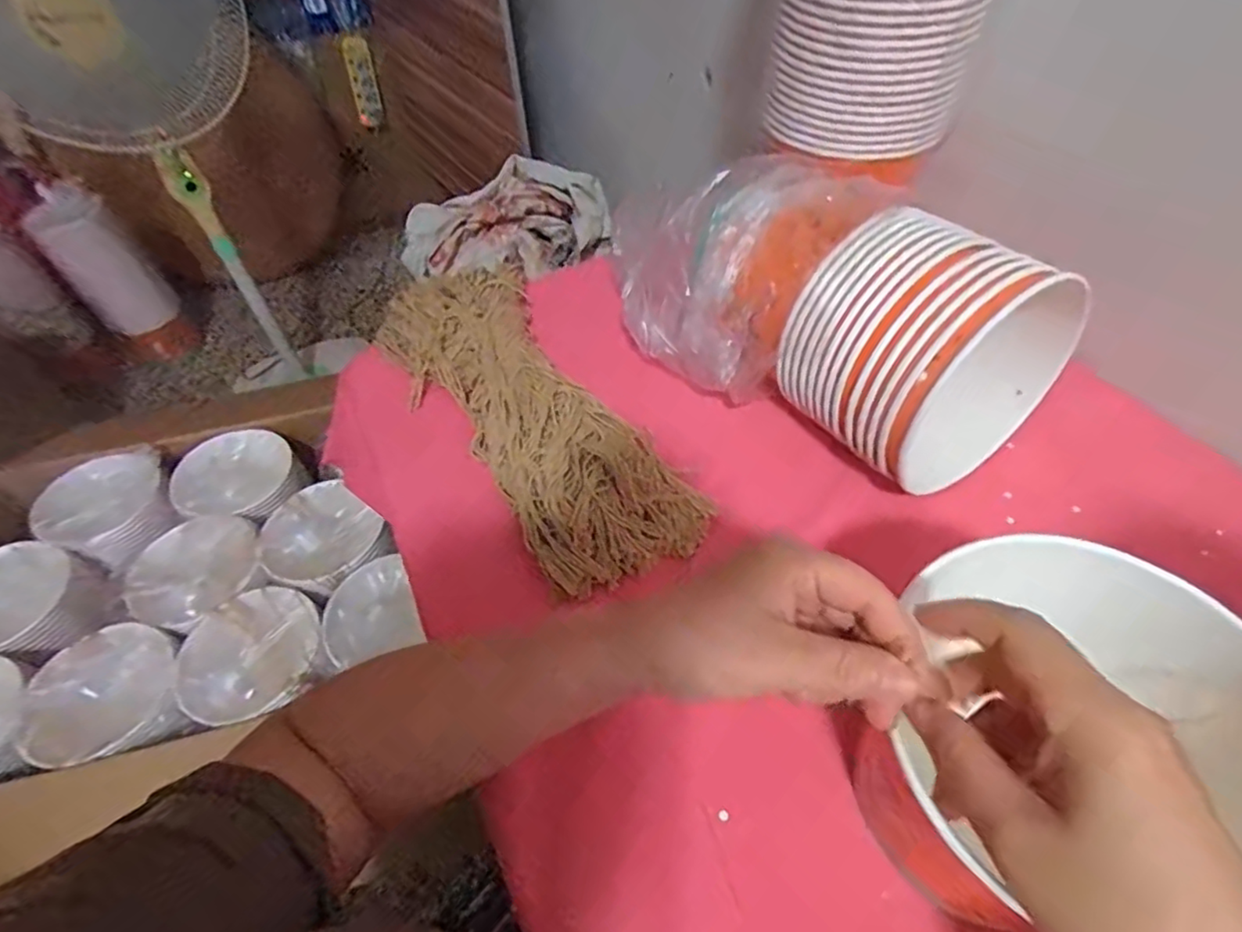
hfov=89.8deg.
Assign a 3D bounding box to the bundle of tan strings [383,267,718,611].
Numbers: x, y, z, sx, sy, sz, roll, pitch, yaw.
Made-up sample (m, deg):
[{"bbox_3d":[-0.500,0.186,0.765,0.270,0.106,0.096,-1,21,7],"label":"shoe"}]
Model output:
[{"bbox_3d":[-0.085,-0.059,0.515,0.136,0.043,0.365,-27,54,-17],"label":"bundle of tan strings"}]

